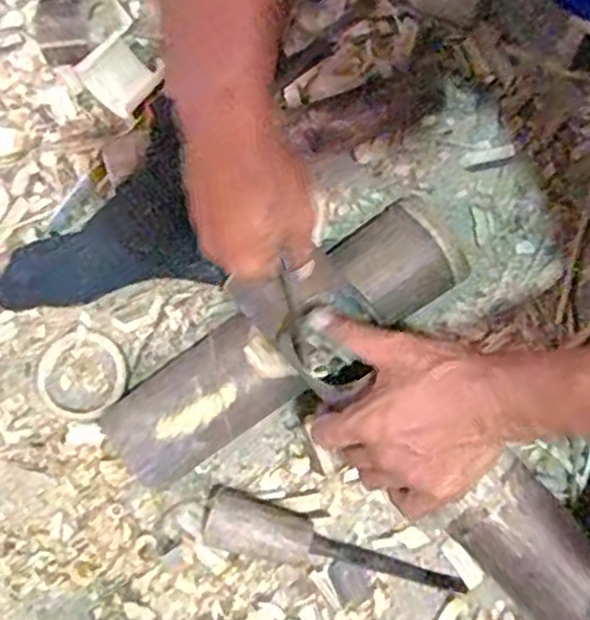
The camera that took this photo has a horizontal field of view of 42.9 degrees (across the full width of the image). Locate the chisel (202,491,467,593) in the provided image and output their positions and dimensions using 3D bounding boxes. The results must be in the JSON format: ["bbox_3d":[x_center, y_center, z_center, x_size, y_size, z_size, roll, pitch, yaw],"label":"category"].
[{"bbox_3d":[0.029,0.192,0.588,0.205,0.031,0.038,18,81,6],"label":"chisel"}]

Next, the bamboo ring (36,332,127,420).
[{"bbox_3d":[-0.180,0.054,0.627,0.076,0.008,0.072,-1,79,3],"label":"bamboo ring"}]

